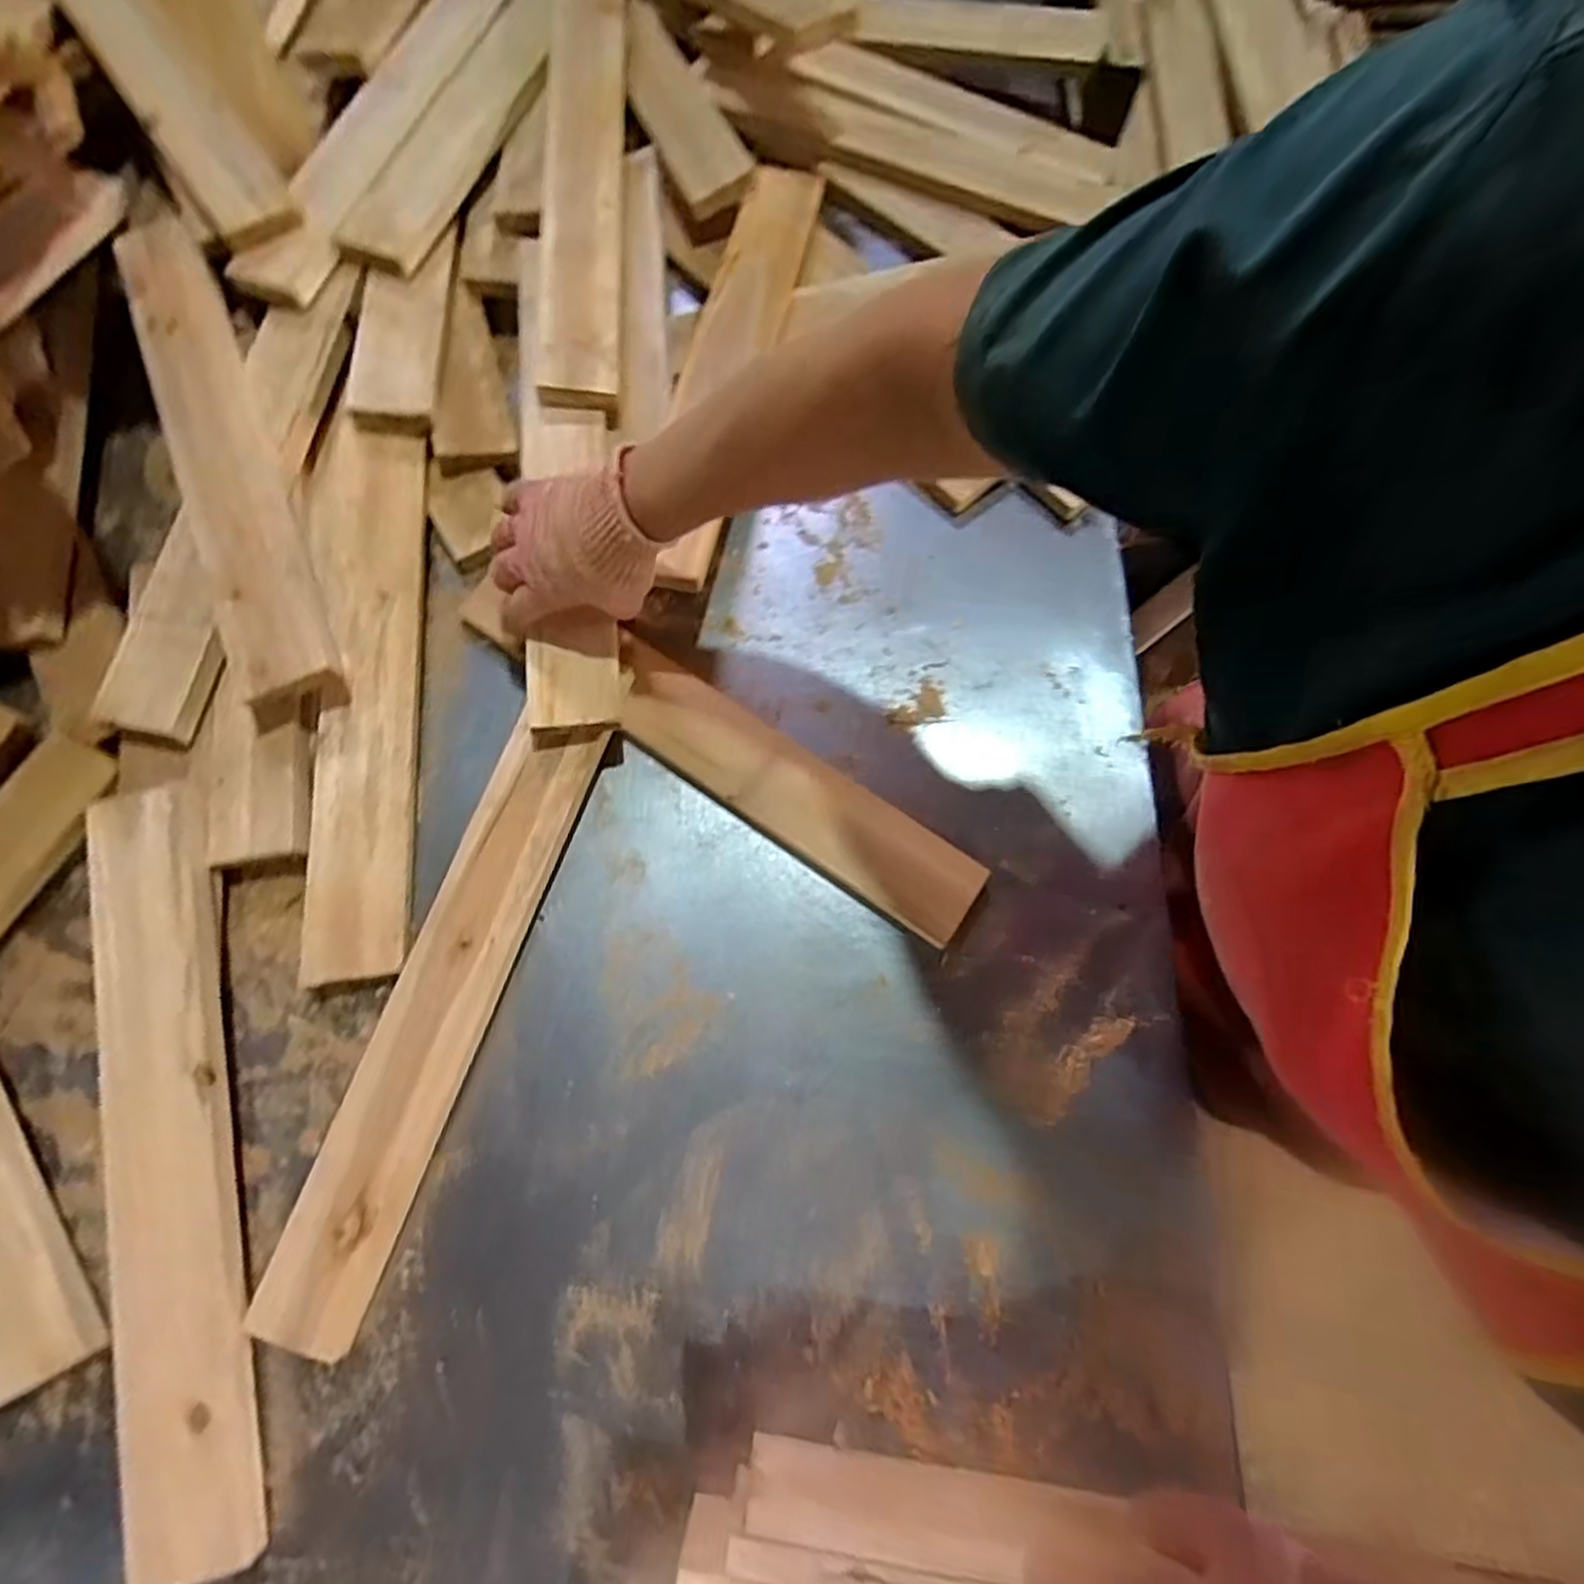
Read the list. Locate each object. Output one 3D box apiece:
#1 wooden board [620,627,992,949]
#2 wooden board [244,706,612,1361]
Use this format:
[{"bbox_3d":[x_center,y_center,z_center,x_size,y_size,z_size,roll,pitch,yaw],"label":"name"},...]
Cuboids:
[{"bbox_3d":[-0.009,-0.006,0.591,0.344,0.025,0.076,34,76,10],"label":"wooden board"},{"bbox_3d":[-0.256,0.156,0.534,0.076,0.018,0.433,19,76,3],"label":"wooden board"}]

